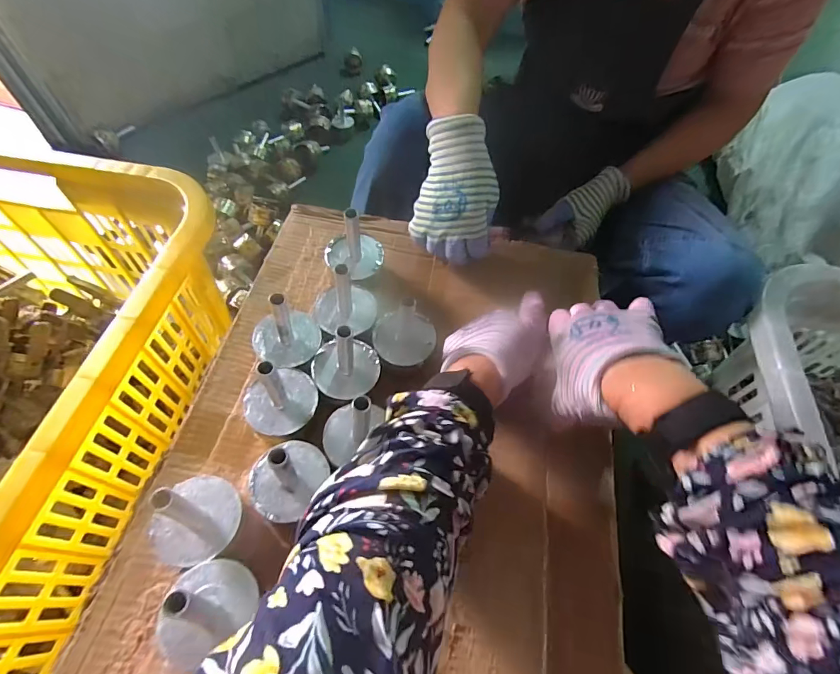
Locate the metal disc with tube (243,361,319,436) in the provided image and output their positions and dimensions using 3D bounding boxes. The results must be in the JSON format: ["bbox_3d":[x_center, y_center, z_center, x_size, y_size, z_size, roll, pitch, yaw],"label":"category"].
[{"bbox_3d":[-0.118,0.041,0.338,0.059,0.070,0.055,1,60,-2],"label":"metal disc with tube"}]

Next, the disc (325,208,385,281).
[{"bbox_3d":[-0.070,-0.099,0.425,0.062,0.067,0.055,-4,60,-4],"label":"disc"}]

